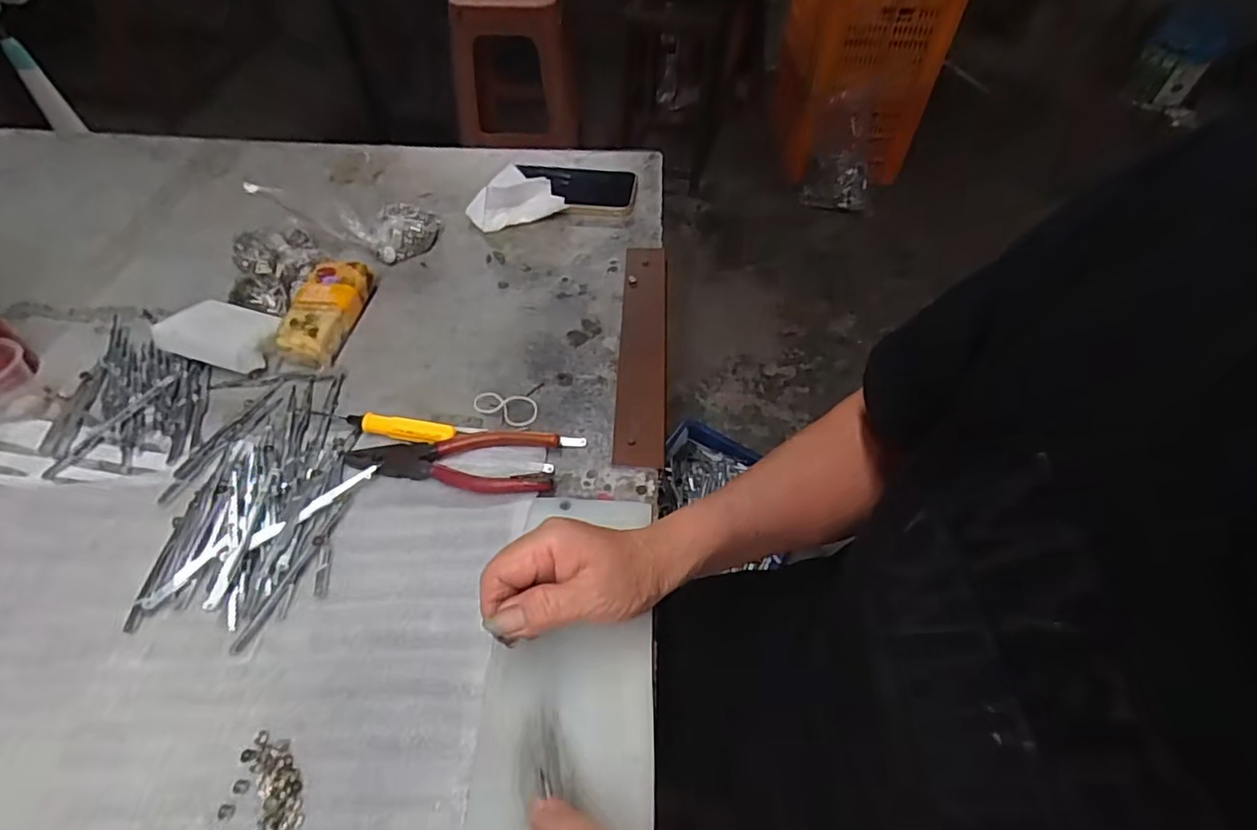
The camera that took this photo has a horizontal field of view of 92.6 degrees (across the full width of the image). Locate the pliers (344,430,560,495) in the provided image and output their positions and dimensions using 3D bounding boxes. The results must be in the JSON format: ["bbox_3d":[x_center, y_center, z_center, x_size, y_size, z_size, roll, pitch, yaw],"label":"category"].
[{"bbox_3d":[-0.126,0.031,0.431,0.146,0.015,0.045,4,51,2],"label":"pliers"}]

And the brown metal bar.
[{"bbox_3d":[0.012,-0.062,0.520,0.039,0.008,0.251,1,53,3],"label":"brown metal bar"}]

